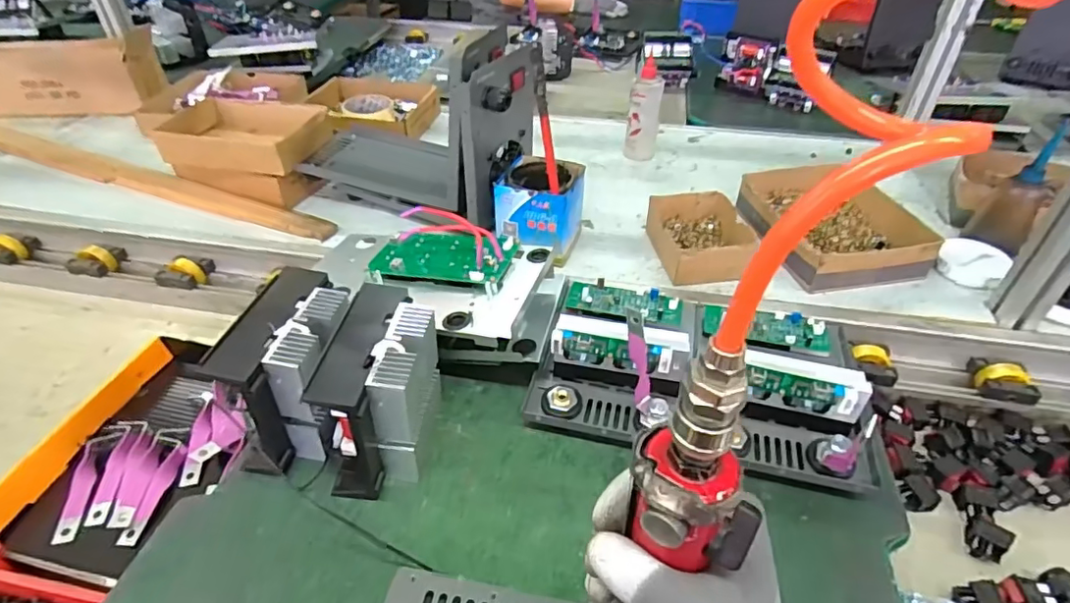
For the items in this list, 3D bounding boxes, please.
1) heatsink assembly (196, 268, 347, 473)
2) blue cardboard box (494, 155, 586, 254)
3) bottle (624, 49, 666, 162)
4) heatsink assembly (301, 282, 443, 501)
[{"bbox_3d":[-0.204,0.063,0.495,0.087,0.127,0.138,8,41,8],"label":"heatsink assembly"},{"bbox_3d":[0.007,-0.119,0.743,0.096,0.105,0.114,15,42,16],"label":"blue cardboard box"},{"bbox_3d":[0.180,-0.309,0.936,0.053,0.151,0.050,8,41,9],"label":"bottle"},{"bbox_3d":[-0.130,0.075,0.480,0.080,0.120,0.133,5,41,5],"label":"heatsink assembly"}]

